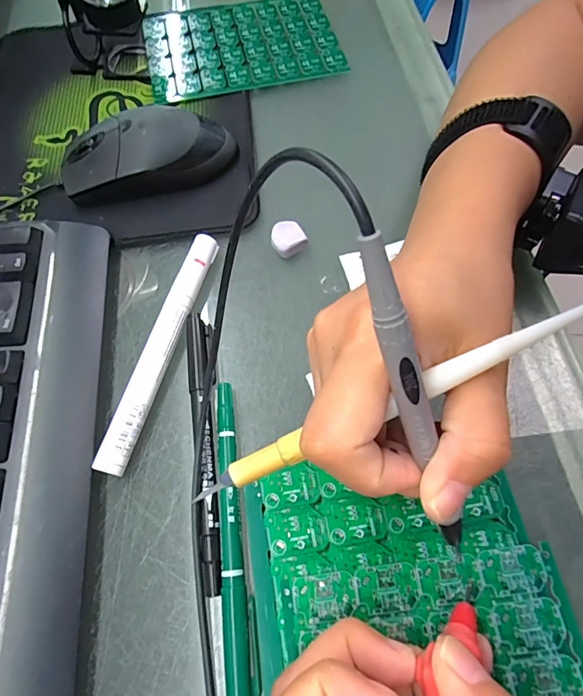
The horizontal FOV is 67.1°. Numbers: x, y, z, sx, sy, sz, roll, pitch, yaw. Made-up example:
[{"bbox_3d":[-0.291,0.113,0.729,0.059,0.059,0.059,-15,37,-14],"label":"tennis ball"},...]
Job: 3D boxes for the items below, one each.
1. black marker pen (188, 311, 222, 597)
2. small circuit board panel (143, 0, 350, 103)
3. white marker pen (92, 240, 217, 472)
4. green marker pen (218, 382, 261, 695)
[{"bbox_3d":[-0.044,0.044,0.221,0.015,0.013,0.138,-7,65,0],"label":"black marker pen"},{"bbox_3d":[-0.041,-0.250,0.360,0.151,0.007,0.110,-12,65,-3],"label":"small circuit board panel"},{"bbox_3d":[-0.070,-0.002,0.242,0.015,0.017,0.141,13,66,9],"label":"white marker pen"},{"bbox_3d":[-0.026,0.082,0.203,0.013,0.012,0.138,-7,65,0],"label":"green marker pen"}]

